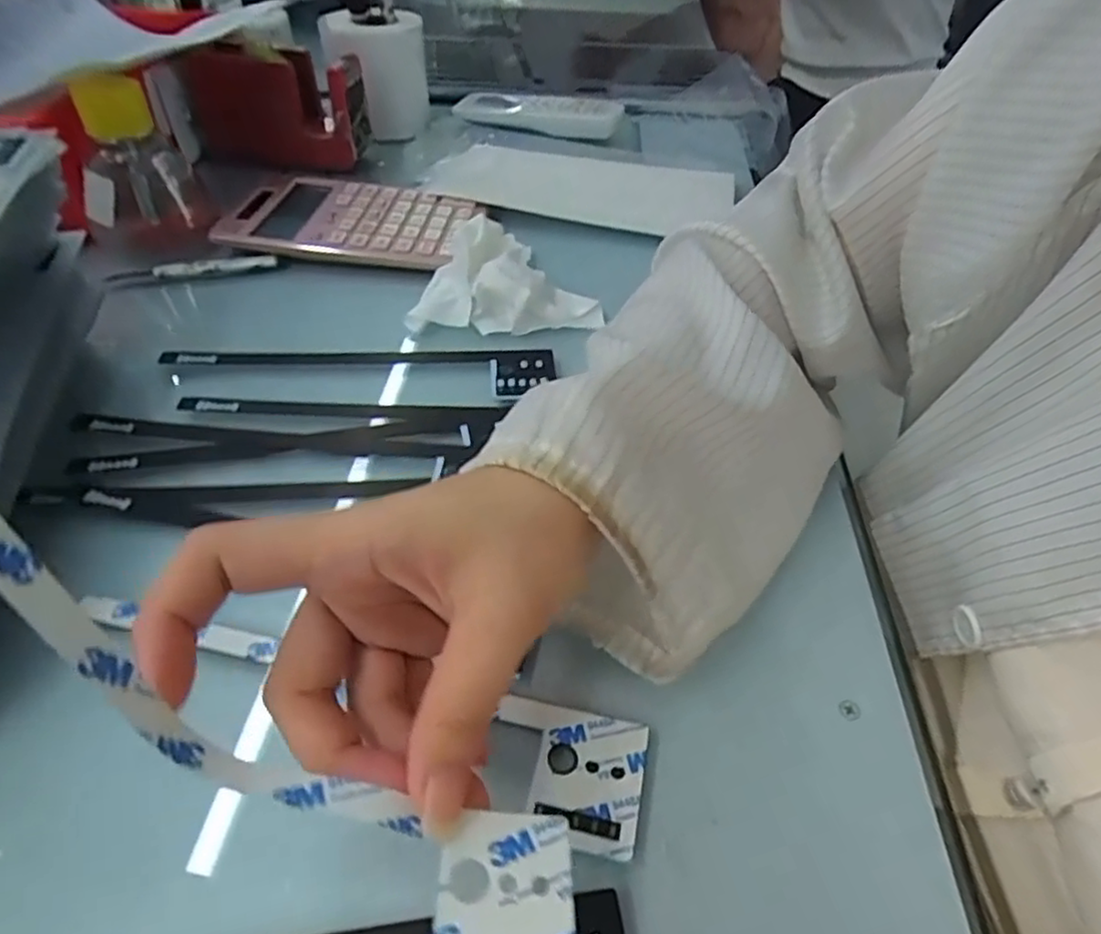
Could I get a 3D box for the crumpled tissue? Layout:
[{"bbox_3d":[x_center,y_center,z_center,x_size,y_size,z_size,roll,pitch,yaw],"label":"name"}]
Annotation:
[{"bbox_3d":[-0.028,-0.118,0.428,0.115,0.047,0.064,-1,43,-6],"label":"crumpled tissue"}]

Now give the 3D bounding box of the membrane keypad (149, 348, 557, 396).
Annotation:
[{"bbox_3d":[-0.109,-0.058,0.388,0.222,0.005,0.042,2,42,-3],"label":"membrane keypad"}]

